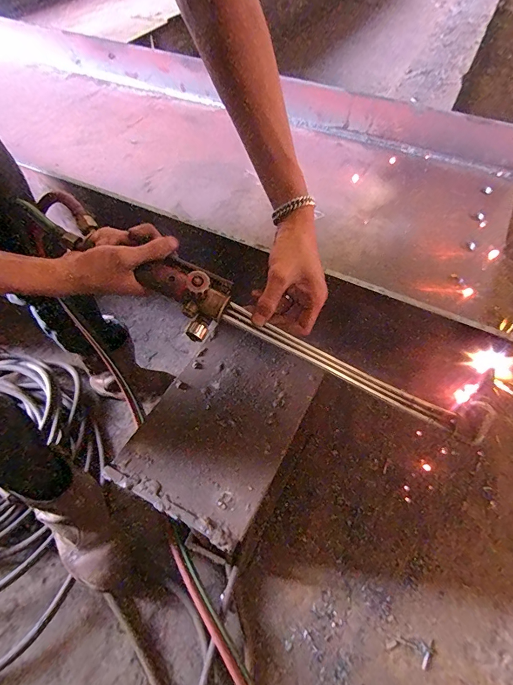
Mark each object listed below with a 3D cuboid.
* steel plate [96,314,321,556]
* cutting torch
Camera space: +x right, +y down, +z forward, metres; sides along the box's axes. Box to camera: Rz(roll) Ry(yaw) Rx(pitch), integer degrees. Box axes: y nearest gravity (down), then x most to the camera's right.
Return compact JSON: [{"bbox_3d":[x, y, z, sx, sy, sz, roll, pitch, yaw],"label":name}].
[{"bbox_3d":[-0.047,0.109,0.543,0.200,0.015,0.291,24,59,16],"label":"steel plate"},{"bbox_3d":[-0.026,-0.033,0.409,0.559,0.044,0.065,28,60,5],"label":"cutting torch"}]

